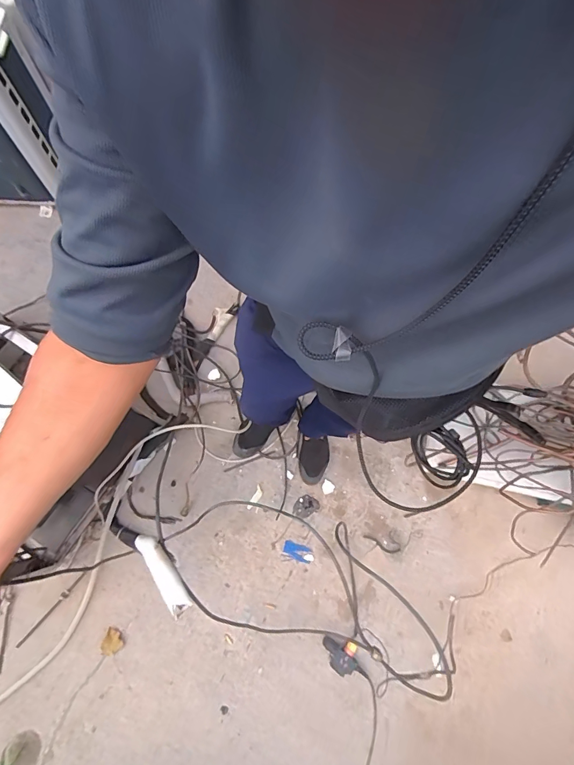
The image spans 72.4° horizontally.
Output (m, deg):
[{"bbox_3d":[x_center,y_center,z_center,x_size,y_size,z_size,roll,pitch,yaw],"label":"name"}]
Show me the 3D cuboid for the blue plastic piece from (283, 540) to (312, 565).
[{"bbox_3d":[0.035,0.560,1.303,0.099,0.005,0.049,24,73,5],"label":"blue plastic piece"}]

